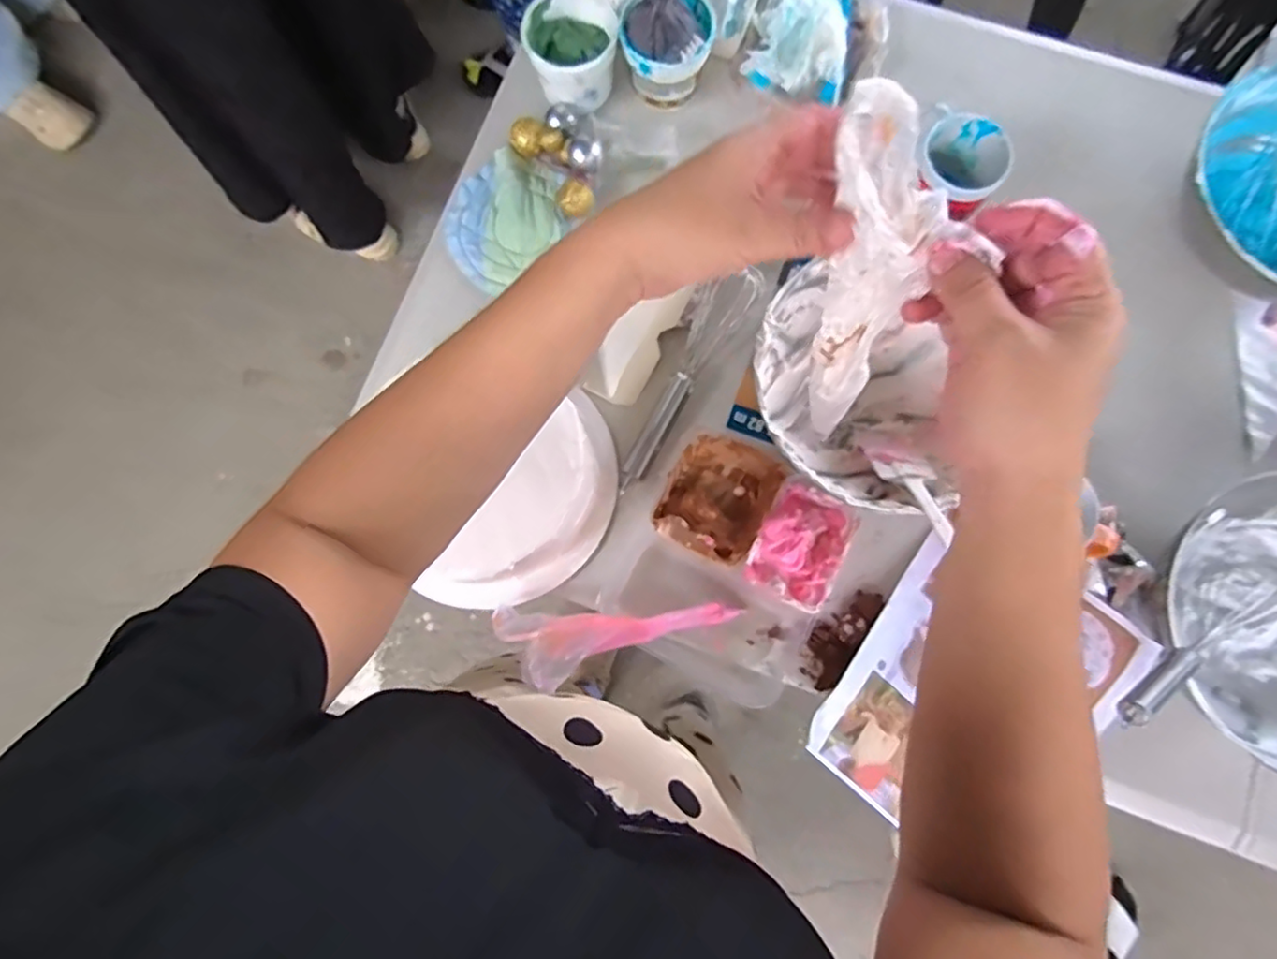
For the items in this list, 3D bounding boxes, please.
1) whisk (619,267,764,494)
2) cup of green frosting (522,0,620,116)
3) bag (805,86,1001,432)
[{"bbox_3d":[0.041,-0.105,0.618,0.049,0.046,0.247,32,78,8],"label":"whisk"},{"bbox_3d":[-0.067,-0.443,0.659,0.091,0.066,0.094,0,76,1],"label":"cup of green frosting"},{"bbox_3d":[0.120,-0.094,0.328,0.058,0.183,0.052,-4,50,0],"label":"bag"}]

